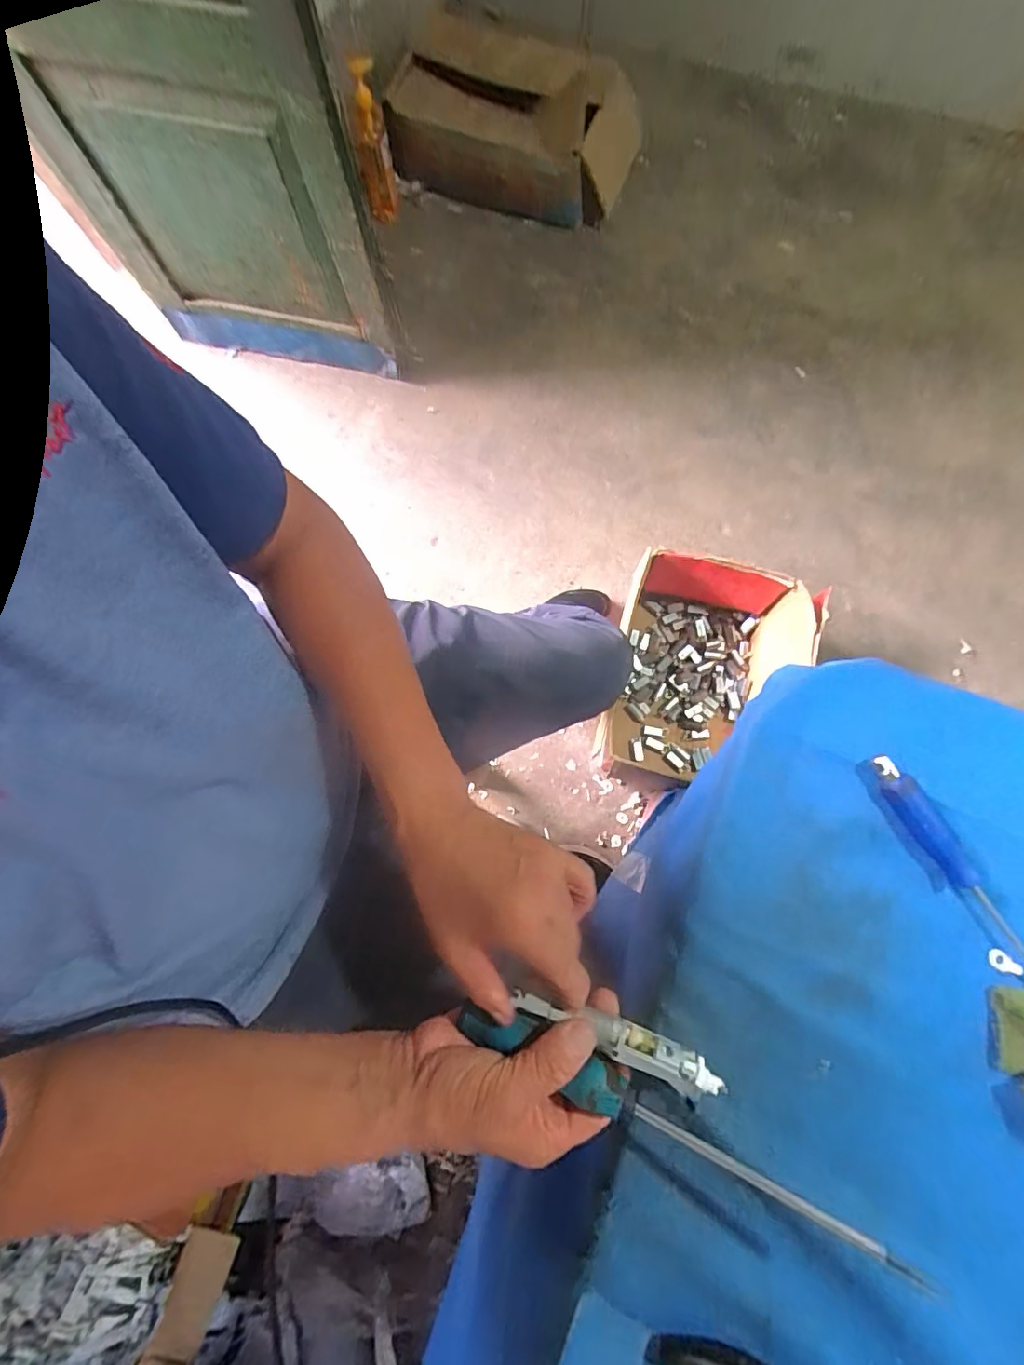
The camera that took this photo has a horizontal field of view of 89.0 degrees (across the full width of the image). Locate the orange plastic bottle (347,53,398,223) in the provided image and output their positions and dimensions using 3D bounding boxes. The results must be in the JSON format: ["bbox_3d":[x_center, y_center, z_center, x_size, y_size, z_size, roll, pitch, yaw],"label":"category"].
[{"bbox_3d":[-0.324,-1.237,1.221,0.076,0.292,0.078,-15,74,-2],"label":"orange plastic bottle"}]

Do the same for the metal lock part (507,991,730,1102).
[{"bbox_3d":[0.059,0.202,0.295,0.117,0.012,0.020,15,75,14],"label":"metal lock part"}]

